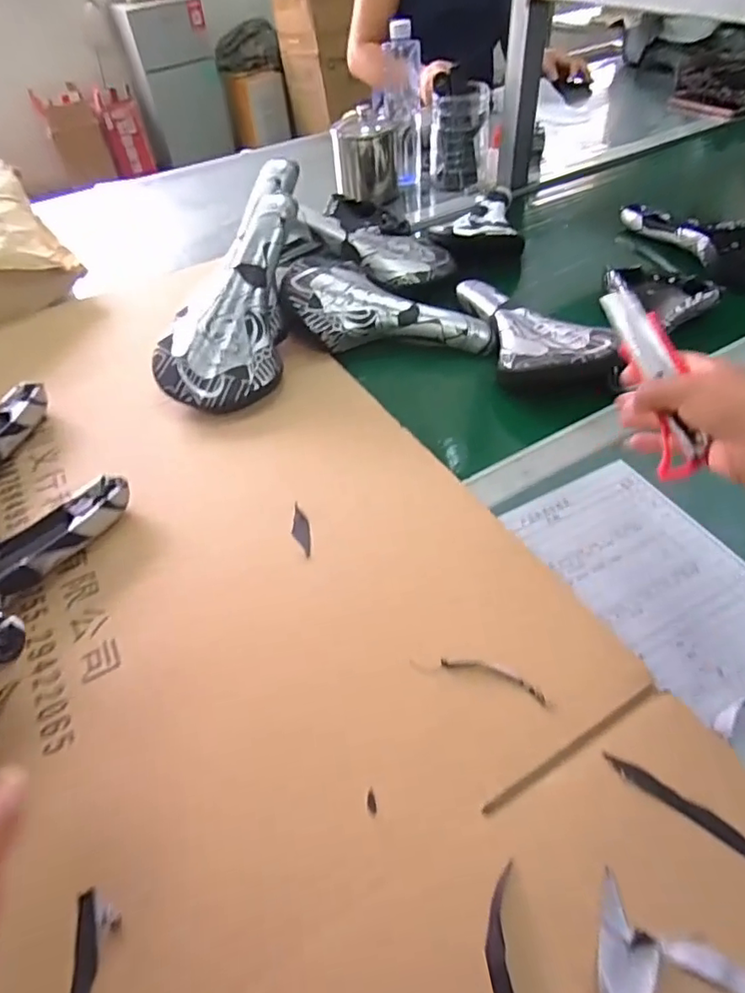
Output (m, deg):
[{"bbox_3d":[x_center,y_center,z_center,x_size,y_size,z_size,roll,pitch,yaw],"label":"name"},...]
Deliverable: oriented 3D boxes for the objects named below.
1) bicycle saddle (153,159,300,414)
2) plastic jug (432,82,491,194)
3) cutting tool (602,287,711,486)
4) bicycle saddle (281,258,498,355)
[{"bbox_3d":[-0.142,-0.239,0.638,0.120,0.070,0.318,11,78,13],"label":"bicycle saddle"},{"bbox_3d":[0.151,-0.611,0.958,0.101,0.135,0.078,3,48,6],"label":"plastic jug"},{"bbox_3d":[0.207,-0.088,0.408,0.029,0.026,0.160,-6,67,-2],"label":"cutting tool"},{"bbox_3d":[0.021,-0.235,0.675,0.247,0.060,0.121,3,48,6],"label":"bicycle saddle"}]

